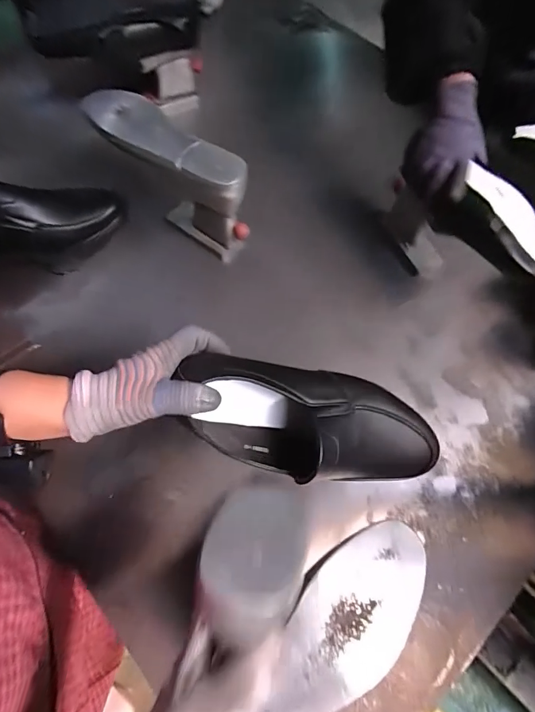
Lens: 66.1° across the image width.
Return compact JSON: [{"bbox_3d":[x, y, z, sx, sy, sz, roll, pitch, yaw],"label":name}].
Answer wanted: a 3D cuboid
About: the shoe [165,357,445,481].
[{"bbox_3d":[0.051,0.071,0.421,0.275,0.084,0.111,15,87,-16],"label":"shoe"}]

